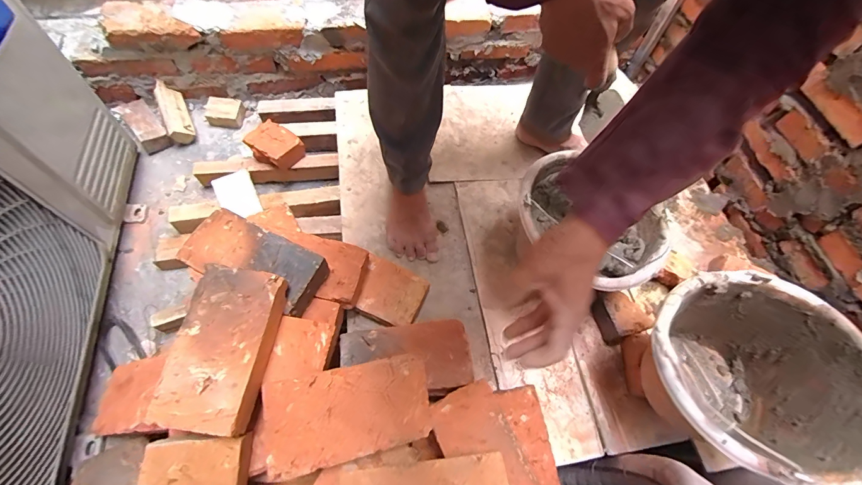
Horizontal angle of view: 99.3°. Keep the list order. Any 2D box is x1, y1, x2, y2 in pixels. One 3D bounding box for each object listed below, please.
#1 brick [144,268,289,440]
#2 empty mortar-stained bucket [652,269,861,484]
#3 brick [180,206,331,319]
[{"bbox_3d":[-0.246,0.127,0.447,0.103,0.058,0.180,9,62,1],"label":"brick"},{"bbox_3d":[0.399,0.182,0.505,0.231,0.187,0.240,1,62,-3],"label":"empty mortar-stained bucket"},{"bbox_3d":[-0.255,0.028,0.547,0.191,0.060,0.100,23,63,8],"label":"brick"}]

